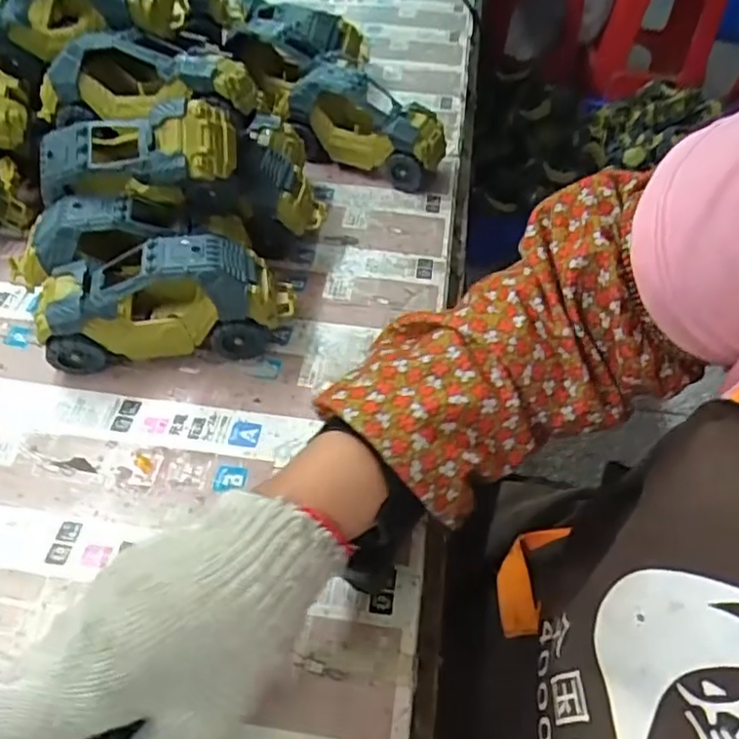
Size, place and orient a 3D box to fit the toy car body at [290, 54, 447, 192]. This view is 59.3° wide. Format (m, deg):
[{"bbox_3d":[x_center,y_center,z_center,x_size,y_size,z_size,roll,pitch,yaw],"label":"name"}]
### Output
[{"bbox_3d":[-0.006,-0.223,0.584,0.149,0.073,0.070,24,53,14],"label":"toy car body"}]

